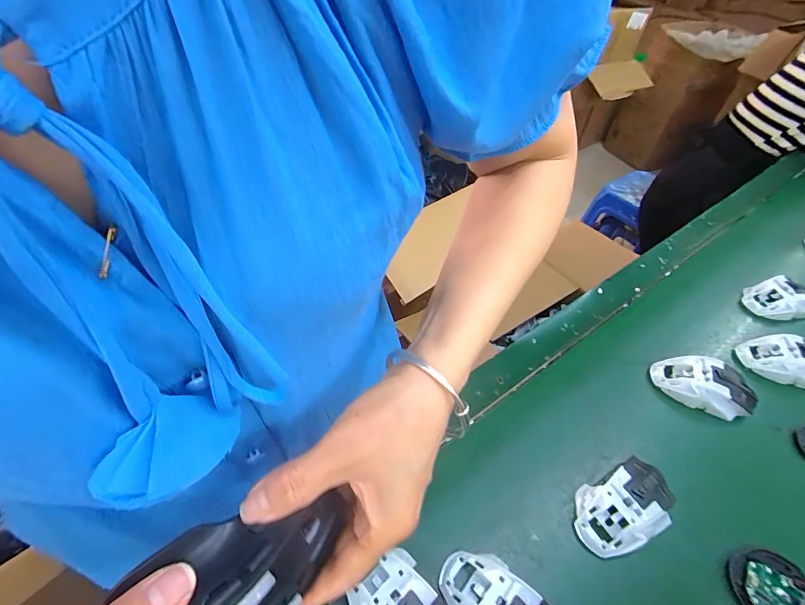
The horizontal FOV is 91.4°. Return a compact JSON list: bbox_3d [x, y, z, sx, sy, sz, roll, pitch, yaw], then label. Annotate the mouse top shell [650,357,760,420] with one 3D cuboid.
[{"bbox_3d":[0.385,0.107,0.501,0.114,0.043,0.062,20,51,12],"label":"mouse top shell"}]

